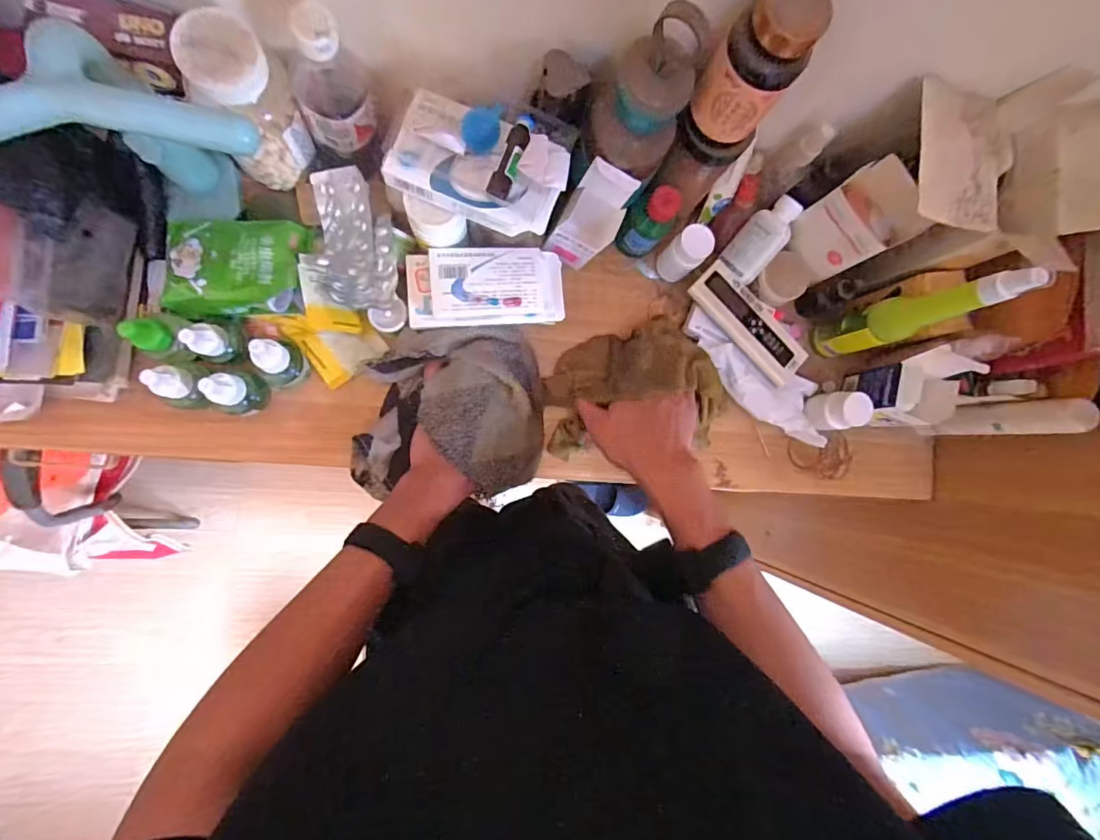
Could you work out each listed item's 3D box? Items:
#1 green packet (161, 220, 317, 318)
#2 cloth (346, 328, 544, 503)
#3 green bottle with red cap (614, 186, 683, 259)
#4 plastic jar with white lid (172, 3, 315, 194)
[{"bbox_3d":[-0.286,-0.140,0.454,0.118,0.042,0.086,-1,88,-8],"label":"green packet"},{"bbox_3d":[-0.100,-0.009,0.494,0.183,0.049,0.165,0,88,-8],"label":"cloth"},{"bbox_3d":[0.100,-0.200,0.503,0.044,0.082,0.038,-39,94,-8],"label":"green bottle with red cap"},{"bbox_3d":[-0.246,-0.262,0.418,0.060,0.144,0.059,0,88,-8],"label":"plastic jar with white lid"}]

